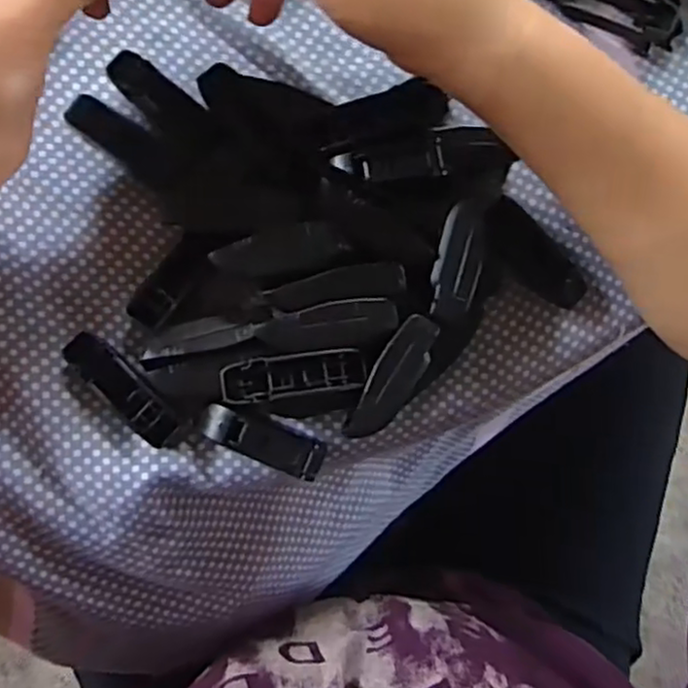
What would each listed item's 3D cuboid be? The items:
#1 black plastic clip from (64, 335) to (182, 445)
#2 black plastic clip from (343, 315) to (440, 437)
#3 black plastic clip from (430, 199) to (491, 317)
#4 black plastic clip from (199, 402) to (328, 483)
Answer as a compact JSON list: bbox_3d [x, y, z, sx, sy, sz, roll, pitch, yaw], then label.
[{"bbox_3d":[-0.090,0.018,0.285,0.018,0.008,0.055,-45,92,-4],"label":"black plastic clip"},{"bbox_3d":[0.019,0.014,0.273,0.017,0.004,0.054,34,87,-3],"label":"black plastic clip"},{"bbox_3d":[0.047,-0.034,0.277,0.020,0.004,0.048,11,88,-4],"label":"black plastic clip"},{"bbox_3d":[-0.034,0.040,0.294,0.052,0.015,0.017,23,87,-3],"label":"black plastic clip"}]

